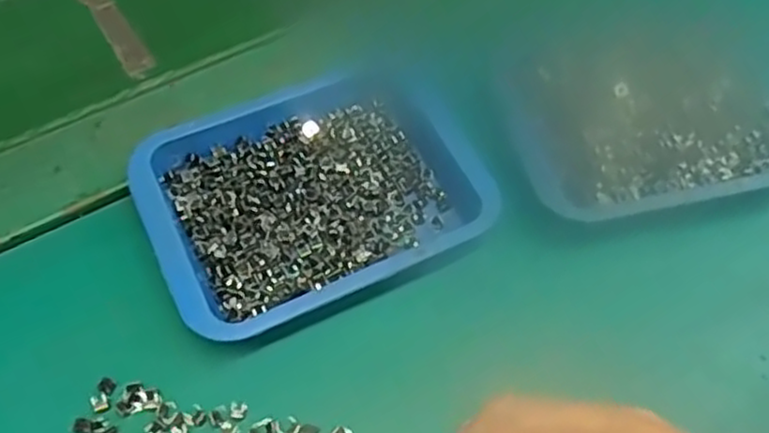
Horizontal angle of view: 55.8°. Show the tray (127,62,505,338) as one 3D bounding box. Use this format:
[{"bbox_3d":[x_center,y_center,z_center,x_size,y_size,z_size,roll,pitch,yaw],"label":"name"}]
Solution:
[{"bbox_3d":[-0.032,-0.016,0.356,0.164,0.020,0.119,-25,65,-16],"label":"tray"}]

